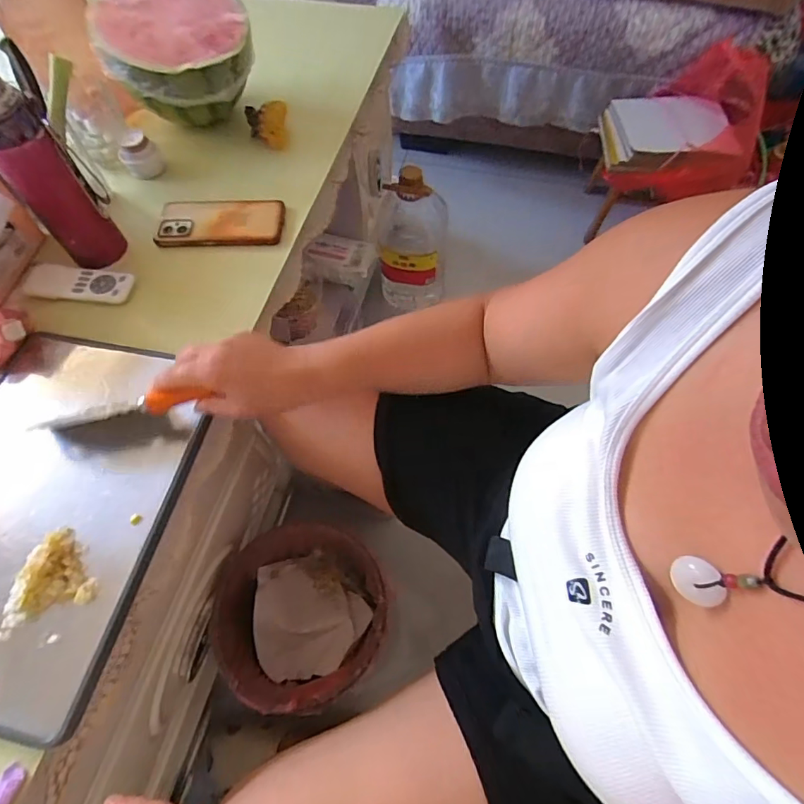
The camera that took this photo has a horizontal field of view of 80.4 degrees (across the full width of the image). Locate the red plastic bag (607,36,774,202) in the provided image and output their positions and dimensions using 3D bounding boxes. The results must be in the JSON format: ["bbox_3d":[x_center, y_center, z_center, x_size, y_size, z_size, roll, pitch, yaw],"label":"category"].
[{"bbox_3d":[0.622,-0.601,1.023,0.243,0.174,0.280,20,64,11],"label":"red plastic bag"}]

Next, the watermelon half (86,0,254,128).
[{"bbox_3d":[-0.307,-0.486,0.661,0.191,0.123,0.172,-18,63,-8],"label":"watermelon half"}]

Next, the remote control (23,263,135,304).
[{"bbox_3d":[-0.401,-0.147,0.582,0.143,0.022,0.050,5,62,4],"label":"remote control"}]

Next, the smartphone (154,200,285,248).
[{"bbox_3d":[-0.239,-0.238,0.630,0.163,0.015,0.080,1,62,1],"label":"smartphone"}]

